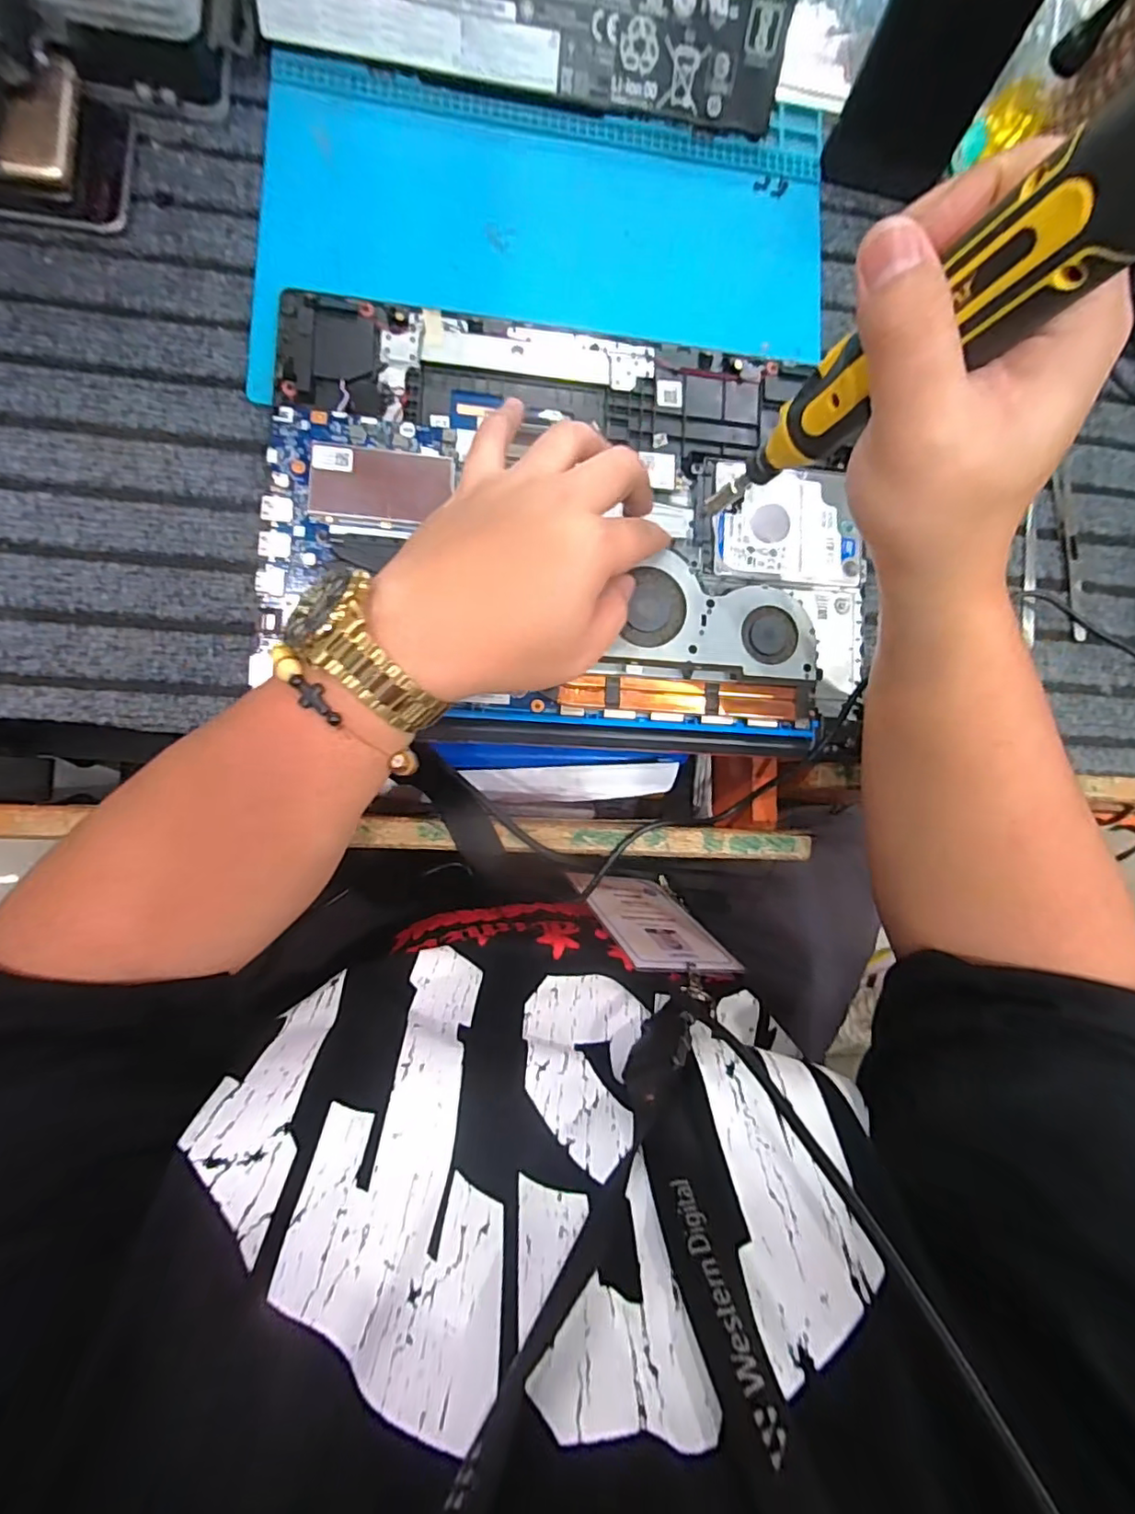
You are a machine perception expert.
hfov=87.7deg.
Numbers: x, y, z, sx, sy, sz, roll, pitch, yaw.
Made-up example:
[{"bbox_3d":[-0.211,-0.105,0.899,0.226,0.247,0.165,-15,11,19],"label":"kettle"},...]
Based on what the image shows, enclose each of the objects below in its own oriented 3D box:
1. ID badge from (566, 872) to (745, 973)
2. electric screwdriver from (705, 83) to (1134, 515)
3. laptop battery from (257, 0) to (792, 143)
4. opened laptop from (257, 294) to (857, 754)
[{"bbox_3d":[0.062,0.123,0.451,0.092,0.128,0.004,12,103,-24],"label":"ID badge"},{"bbox_3d":[0.117,-0.143,0.215,0.028,0.199,0.028,1,88,-20],"label":"electric screwdriver"},{"bbox_3d":[-0.021,-0.425,0.342,0.300,0.009,0.056,3,131,-7],"label":"laptop battery"},{"bbox_3d":[0.006,-0.130,0.344,0.343,0.020,0.245,3,86,-8],"label":"opened laptop"}]

